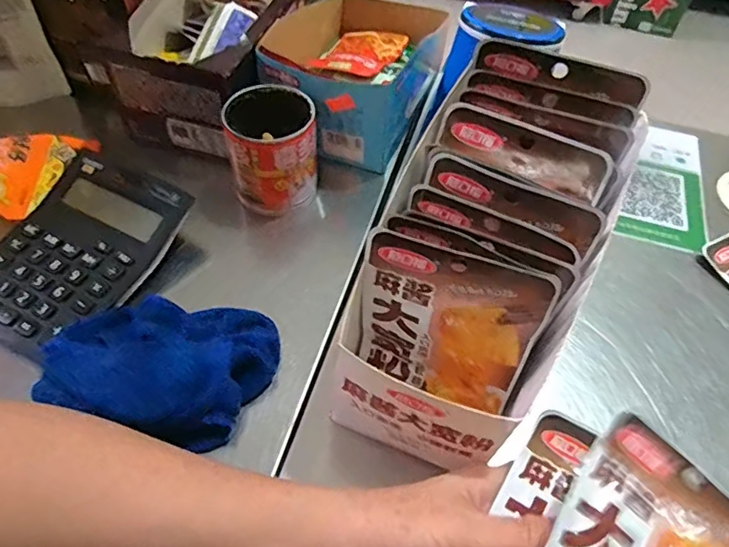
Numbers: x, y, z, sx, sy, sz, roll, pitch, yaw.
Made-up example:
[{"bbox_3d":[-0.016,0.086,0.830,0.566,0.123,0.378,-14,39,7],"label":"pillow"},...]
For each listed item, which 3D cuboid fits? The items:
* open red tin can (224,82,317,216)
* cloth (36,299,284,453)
[{"bbox_3d":[-0.069,-0.096,0.417,0.062,0.072,0.066,-8,54,-10],"label":"open red tin can"},{"bbox_3d":[-0.116,0.049,0.326,0.121,0.029,0.087,4,53,-1],"label":"cloth"}]

